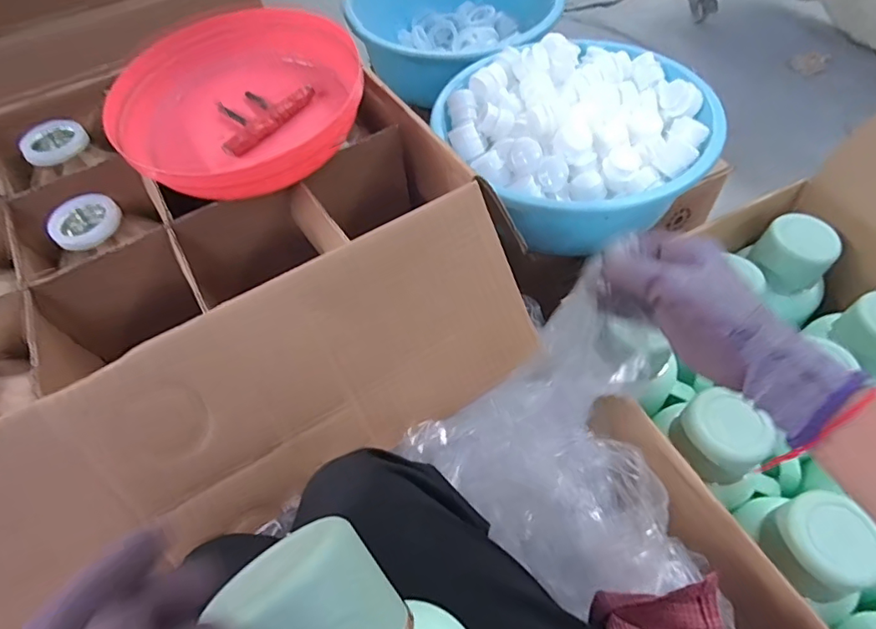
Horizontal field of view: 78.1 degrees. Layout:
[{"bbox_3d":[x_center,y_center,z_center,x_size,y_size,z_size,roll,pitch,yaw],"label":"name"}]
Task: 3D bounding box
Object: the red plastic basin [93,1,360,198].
[{"bbox_3d":[-0.183,-0.214,0.524,0.230,0.062,0.230,-1,55,2],"label":"red plastic basin"}]

